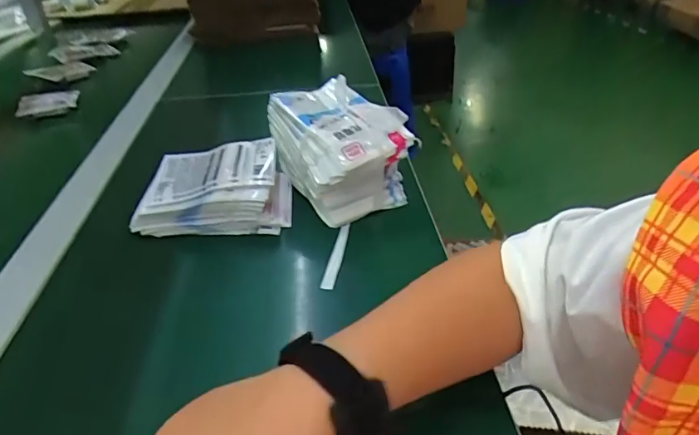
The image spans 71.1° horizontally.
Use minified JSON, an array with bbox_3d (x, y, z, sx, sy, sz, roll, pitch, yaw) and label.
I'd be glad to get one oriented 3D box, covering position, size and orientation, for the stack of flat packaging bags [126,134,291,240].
[{"bbox_3d":[-0.154,-0.037,0.577,0.169,0.054,0.122,-2,34,0],"label":"stack of flat packaging bags"}]

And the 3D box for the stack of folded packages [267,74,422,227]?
[{"bbox_3d":[-0.012,-0.081,0.581,0.124,0.113,0.138,-20,38,-24],"label":"stack of folded packages"}]

